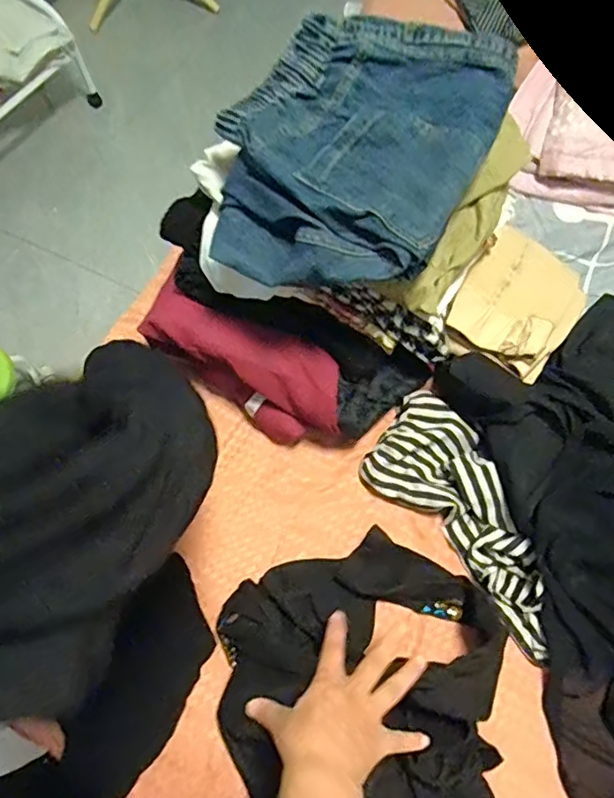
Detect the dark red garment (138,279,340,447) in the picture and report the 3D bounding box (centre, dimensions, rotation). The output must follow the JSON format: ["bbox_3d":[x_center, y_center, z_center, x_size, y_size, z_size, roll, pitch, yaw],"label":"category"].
[{"bbox_3d":[-0.085,-0.034,0.725,0.278,0.117,0.095,25,69,10],"label":"dark red garment"}]

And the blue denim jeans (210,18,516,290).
[{"bbox_3d":[0.046,-0.256,0.581,0.245,0.073,0.325,26,70,13],"label":"blue denim jeans"}]

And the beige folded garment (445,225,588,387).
[{"bbox_3d":[0.271,-0.123,0.715,0.136,0.045,0.205,35,72,16],"label":"beige folded garment"}]

